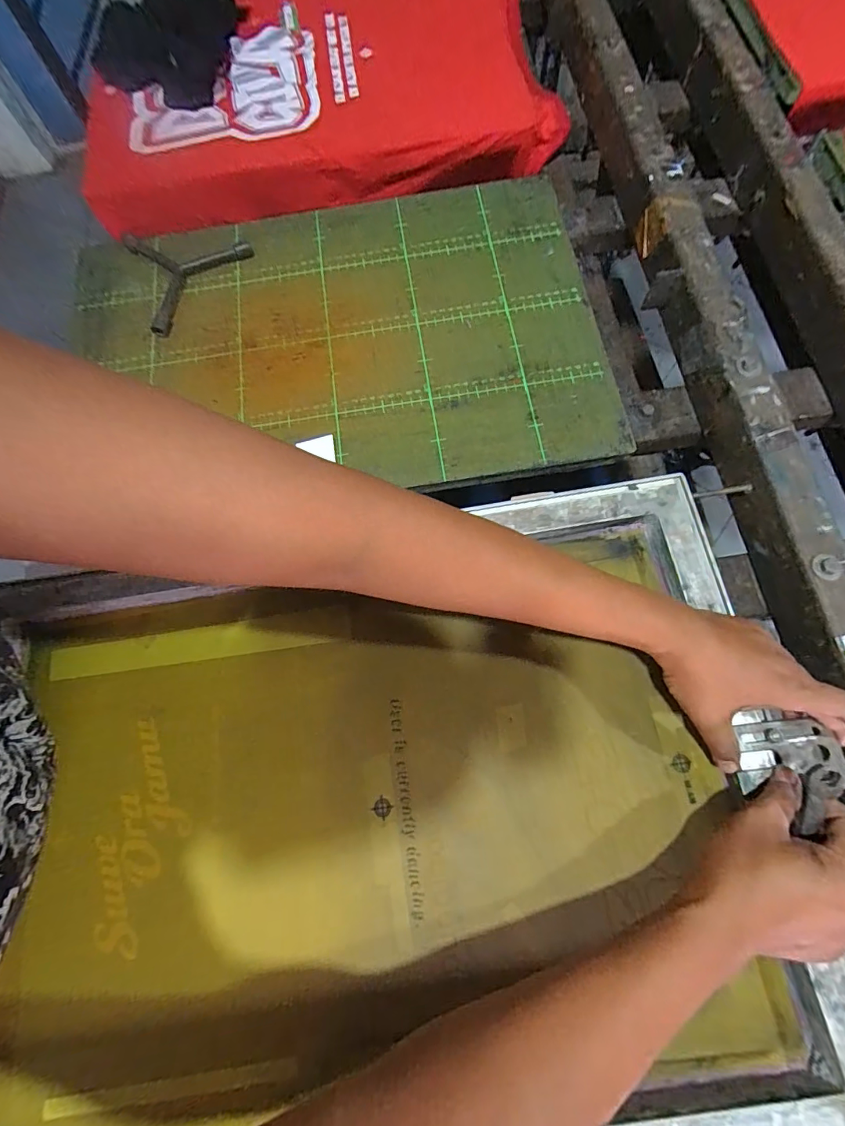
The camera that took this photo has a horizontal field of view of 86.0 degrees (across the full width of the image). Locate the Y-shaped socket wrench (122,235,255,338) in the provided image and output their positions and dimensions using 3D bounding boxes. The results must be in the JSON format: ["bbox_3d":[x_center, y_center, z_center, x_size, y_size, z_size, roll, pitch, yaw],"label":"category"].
[{"bbox_3d":[-0.270,-0.352,0.540,0.137,0.020,0.160,-24,73,-4],"label":"Y-shaped socket wrench"}]

